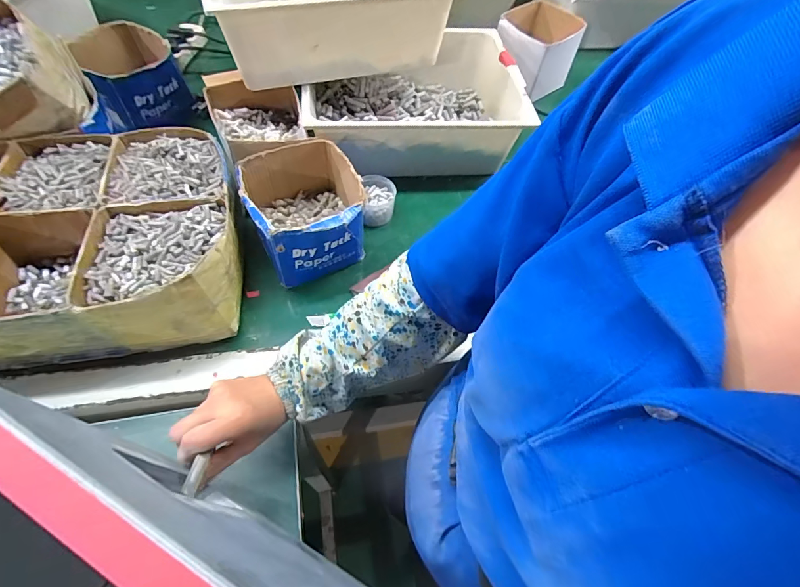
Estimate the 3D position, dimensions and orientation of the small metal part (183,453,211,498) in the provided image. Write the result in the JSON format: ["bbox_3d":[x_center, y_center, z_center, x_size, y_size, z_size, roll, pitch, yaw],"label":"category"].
[{"bbox_3d":[-0.153,0.136,0.298,0.009,0.007,0.040,-7,18,-8],"label":"small metal part"}]

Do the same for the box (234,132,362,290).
[{"bbox_3d":[-0.129,-0.112,0.552,0.140,0.111,0.148,-25,64,-17],"label":"box"}]

